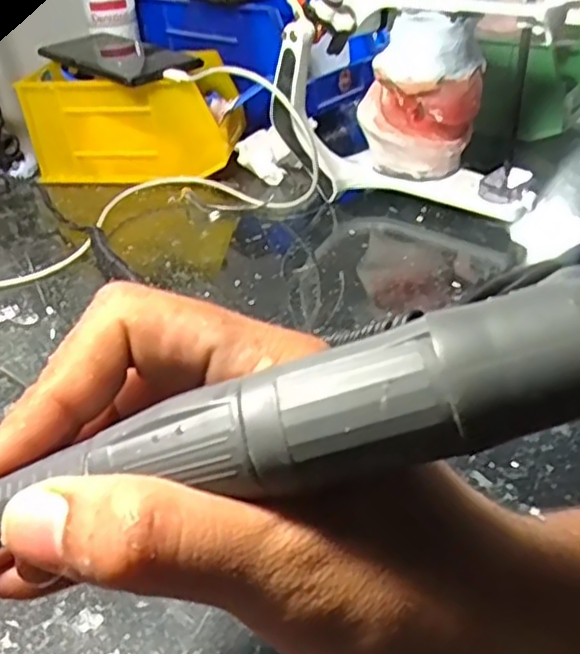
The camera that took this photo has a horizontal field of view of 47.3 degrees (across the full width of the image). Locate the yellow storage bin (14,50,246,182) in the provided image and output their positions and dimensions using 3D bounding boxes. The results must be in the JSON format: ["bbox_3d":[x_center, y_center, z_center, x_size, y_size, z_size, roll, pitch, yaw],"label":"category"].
[{"bbox_3d":[-0.132,-0.183,0.585,0.163,0.088,0.101,5,36,11],"label":"yellow storage bin"}]

